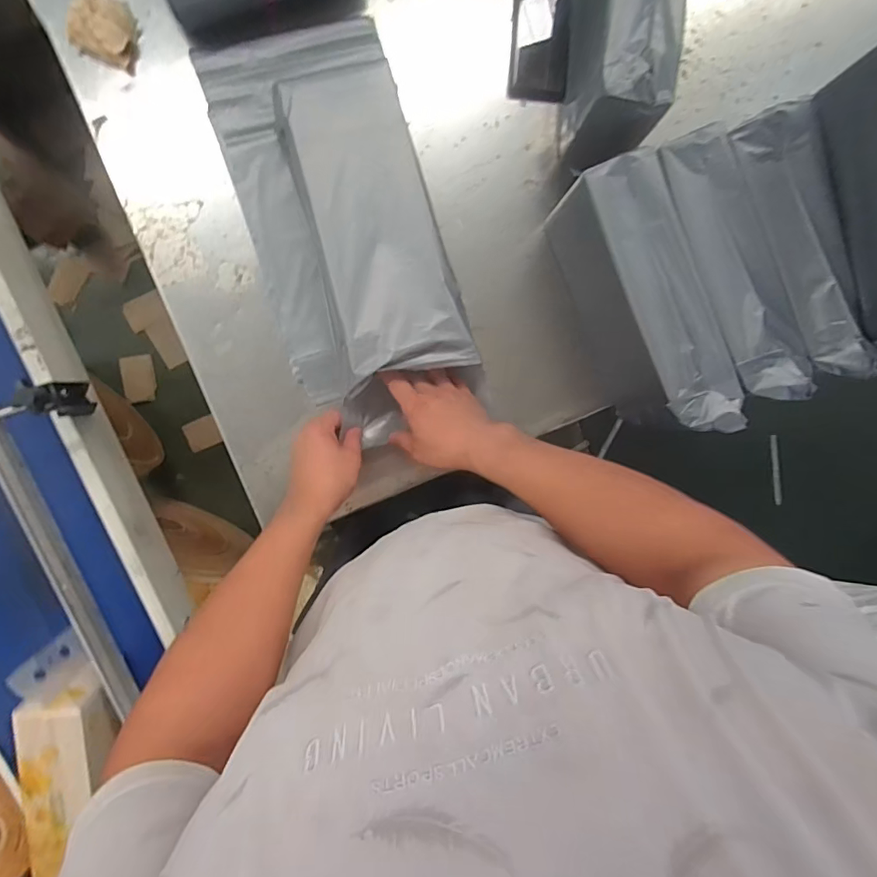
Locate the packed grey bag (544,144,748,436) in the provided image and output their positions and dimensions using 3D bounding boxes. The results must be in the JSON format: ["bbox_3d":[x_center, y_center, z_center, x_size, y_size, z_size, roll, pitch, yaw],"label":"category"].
[{"bbox_3d":[0.249,-0.161,0.620,0.088,0.151,0.317,-22,94,-6],"label":"packed grey bag"}]

